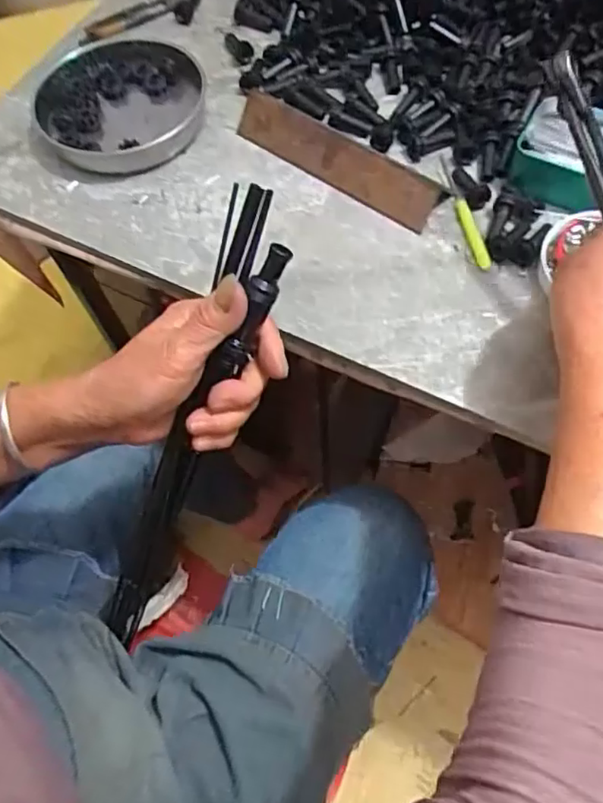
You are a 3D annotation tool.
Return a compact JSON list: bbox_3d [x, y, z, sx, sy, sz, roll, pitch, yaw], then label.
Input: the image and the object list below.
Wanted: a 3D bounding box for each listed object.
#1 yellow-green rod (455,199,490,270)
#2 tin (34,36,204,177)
[{"bbox_3d":[0.125,-0.124,0.442,0.010,0.006,0.065,-10,64,-1],"label":"yellow-green rod"},{"bbox_3d":[-0.152,-0.259,0.520,0.134,0.024,0.149,20,67,13],"label":"tin"}]

